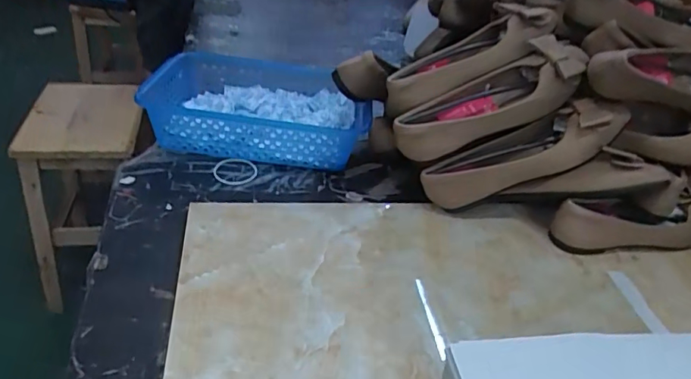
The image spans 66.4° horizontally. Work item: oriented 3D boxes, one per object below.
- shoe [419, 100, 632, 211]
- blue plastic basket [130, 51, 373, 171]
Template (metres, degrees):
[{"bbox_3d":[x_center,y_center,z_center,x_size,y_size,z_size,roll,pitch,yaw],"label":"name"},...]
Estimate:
[{"bbox_3d":[0.226,-0.051,0.680,0.262,0.065,0.063,-23,34,14],"label":"shoe"},{"bbox_3d":[-0.129,-0.131,0.831,0.330,0.077,0.245,2,37,-7],"label":"blue plastic basket"}]

